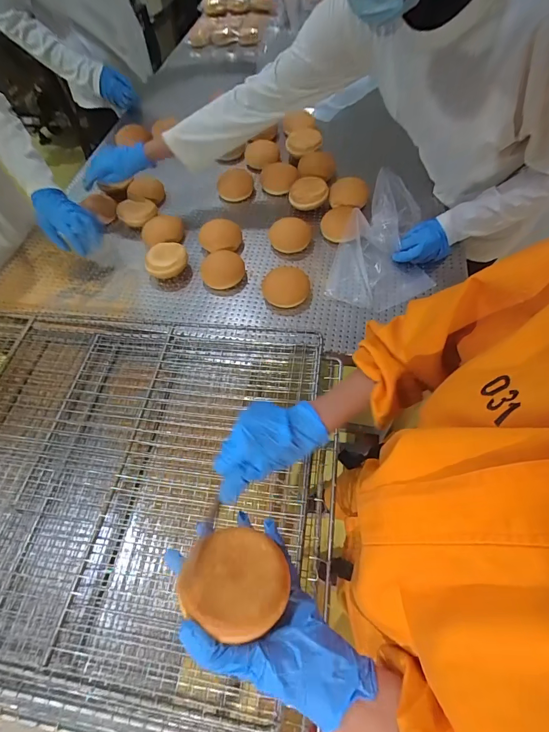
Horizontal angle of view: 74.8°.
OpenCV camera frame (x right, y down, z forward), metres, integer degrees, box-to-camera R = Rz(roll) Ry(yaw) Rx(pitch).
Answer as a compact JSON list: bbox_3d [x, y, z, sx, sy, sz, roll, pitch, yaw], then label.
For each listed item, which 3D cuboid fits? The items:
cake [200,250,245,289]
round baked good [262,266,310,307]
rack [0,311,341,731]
[{"bbox_3d":[-0.118,-0.217,0.803,0.097,0.032,0.089,-2,59,4],"label":"cake"},{"bbox_3d":[0.025,-0.173,0.758,0.095,0.021,0.103,-2,59,4],"label":"round baked good"},{"bbox_3d":[-0.375,0.152,0.589,0.920,0.034,0.580,5,58,8],"label":"rack"}]

